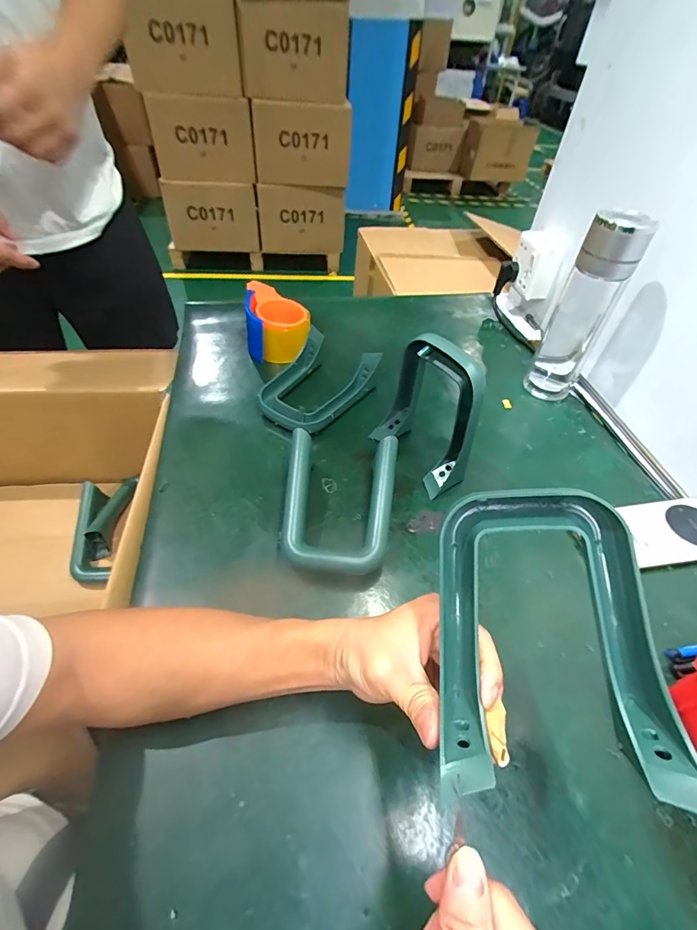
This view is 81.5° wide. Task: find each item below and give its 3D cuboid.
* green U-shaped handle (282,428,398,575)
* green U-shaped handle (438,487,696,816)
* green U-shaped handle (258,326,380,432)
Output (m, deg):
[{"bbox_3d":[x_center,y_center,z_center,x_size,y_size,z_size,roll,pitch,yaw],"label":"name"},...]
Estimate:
[{"bbox_3d":[-0.011,0.036,0.430,0.116,0.027,0.153,6,61,2],"label":"green U-shaped handle"},{"bbox_3d":[0.117,0.095,0.236,0.123,0.036,0.162,1,69,15],"label":"green U-shaped handle"},{"bbox_3d":[-0.051,-0.116,0.585,0.121,0.055,0.161,30,55,23],"label":"green U-shaped handle"}]

